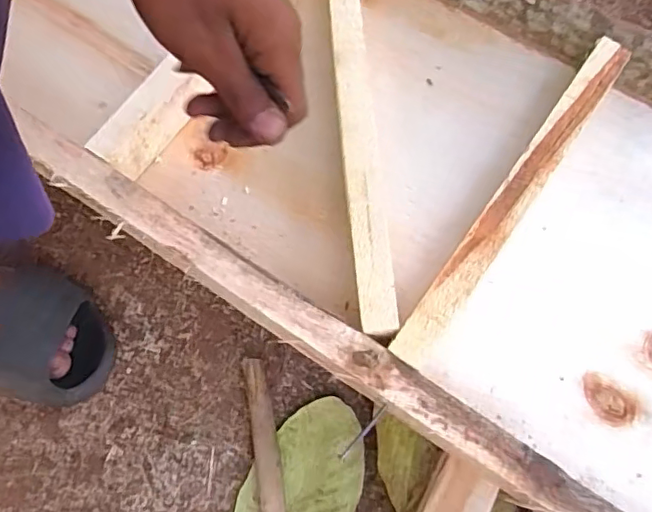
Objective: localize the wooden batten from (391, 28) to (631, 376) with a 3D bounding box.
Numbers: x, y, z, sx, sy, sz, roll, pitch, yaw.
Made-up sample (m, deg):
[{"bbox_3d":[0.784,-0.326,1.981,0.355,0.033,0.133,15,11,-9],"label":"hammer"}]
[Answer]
[{"bbox_3d":[0.191,-0.065,0.557,0.034,0.023,0.410,34,72,12],"label":"wooden batten"}]

